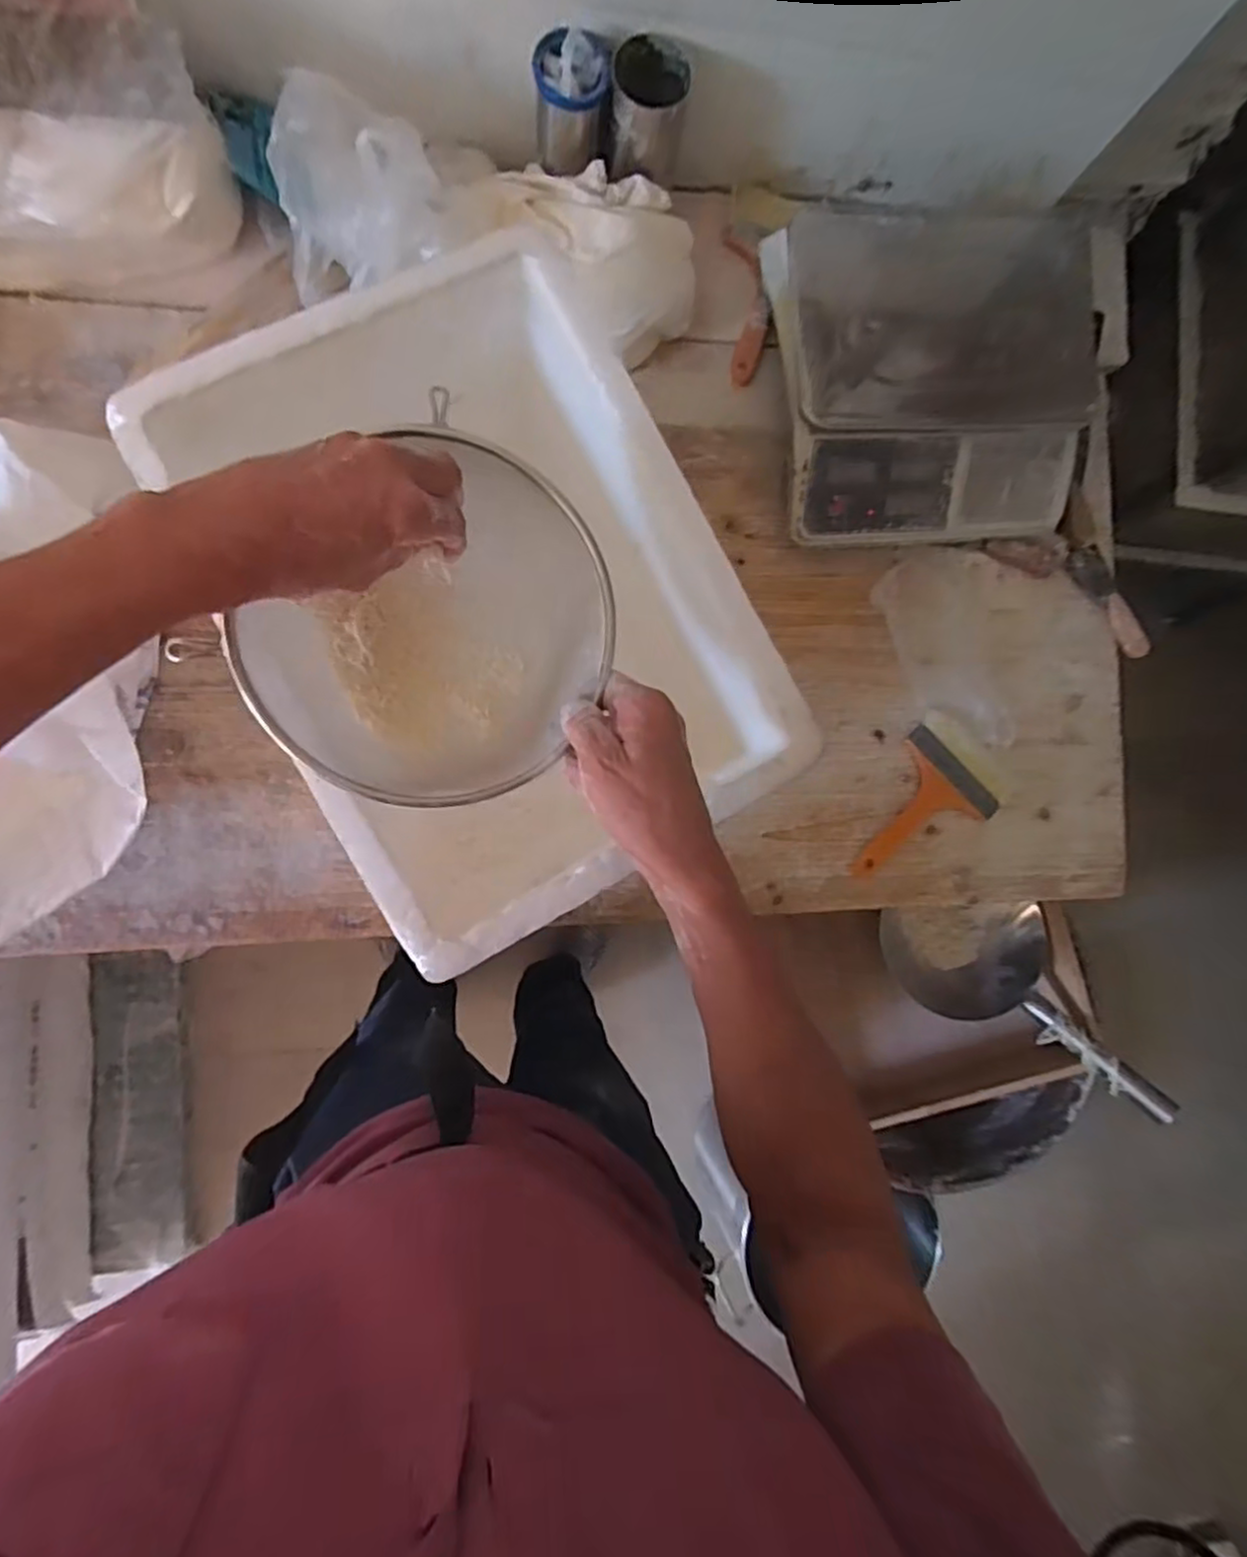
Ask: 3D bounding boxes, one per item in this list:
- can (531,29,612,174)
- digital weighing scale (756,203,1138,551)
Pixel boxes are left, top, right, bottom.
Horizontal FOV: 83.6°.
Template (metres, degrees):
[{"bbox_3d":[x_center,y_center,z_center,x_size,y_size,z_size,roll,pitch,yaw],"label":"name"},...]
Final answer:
[{"bbox_3d":[-0.052,-0.631,0.661,0.066,0.086,0.065,0,88,-9],"label":"can"},{"bbox_3d":[0.336,-0.426,0.739,0.333,0.110,0.319,-9,90,-10],"label":"digital weighing scale"}]

